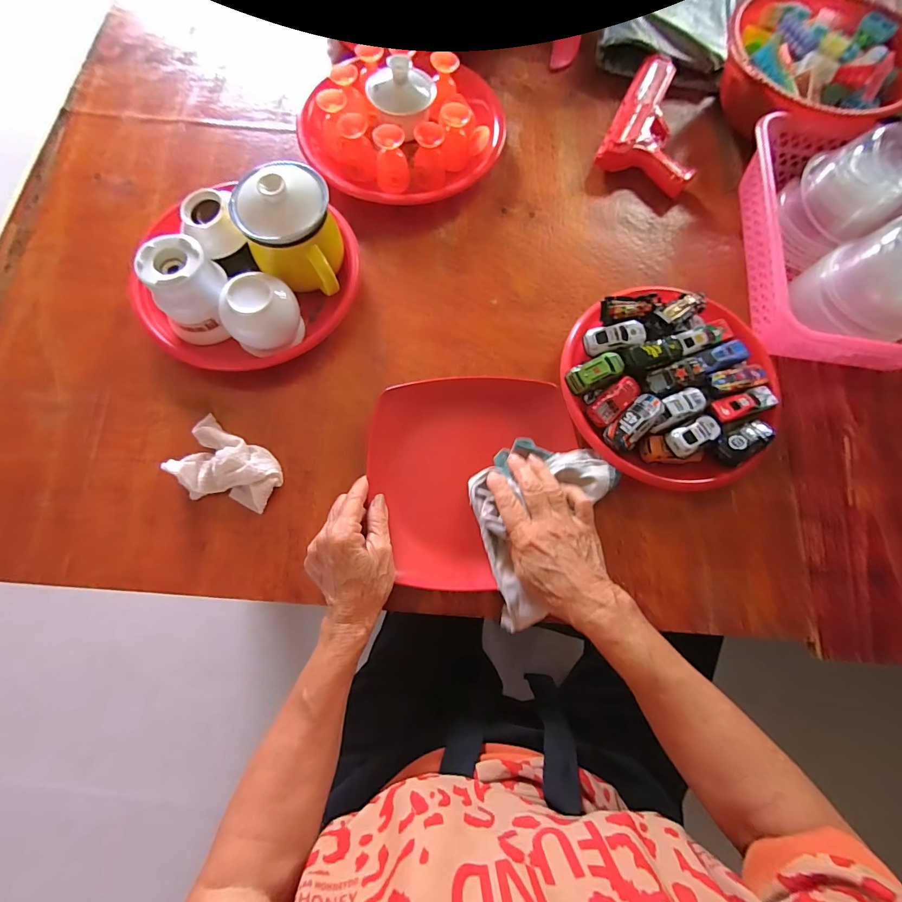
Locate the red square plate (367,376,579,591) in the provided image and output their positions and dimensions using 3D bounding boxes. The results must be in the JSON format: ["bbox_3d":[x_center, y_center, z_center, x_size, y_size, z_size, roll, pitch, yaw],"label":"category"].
[{"bbox_3d":[0.026,0.023,0.405,0.200,0.020,0.206,-8,75,-4],"label":"red square plate"}]

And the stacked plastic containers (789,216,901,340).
[{"bbox_3d":[0.449,-0.169,0.425,0.108,0.121,0.104,-5,75,-3],"label":"stacked plastic containers"}]

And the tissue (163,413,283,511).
[{"bbox_3d":[-0.220,0.016,0.394,0.102,0.035,0.069,28,75,6],"label":"tissue"}]

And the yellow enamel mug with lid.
[{"bbox_3d":[-0.167,-0.222,0.426,0.093,0.109,0.102,0,74,-2],"label":"yellow enamel mug with lid"}]

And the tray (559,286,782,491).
[{"bbox_3d":[0.230,-0.069,0.429,0.212,0.047,0.213,0,74,-2],"label":"tray"}]

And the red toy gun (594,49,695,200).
[{"bbox_3d":[0.280,-0.435,0.542,0.122,0.034,0.195,24,75,5],"label":"red toy gun"}]

